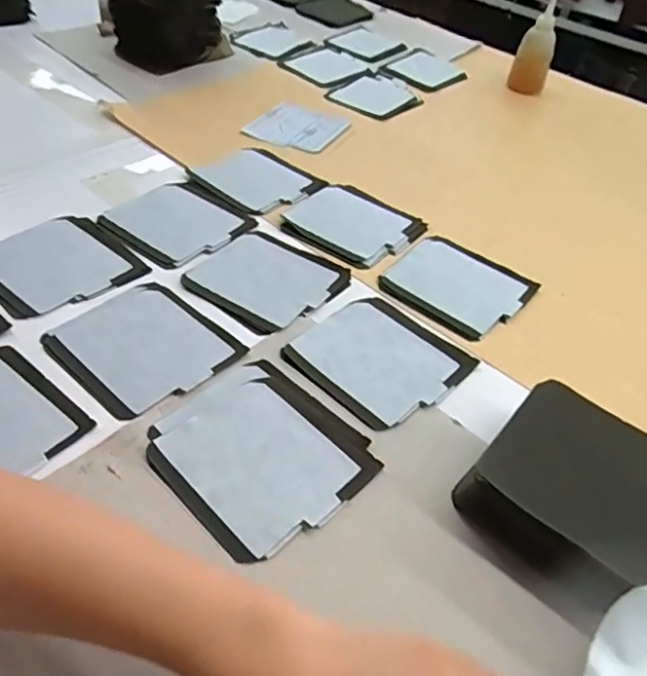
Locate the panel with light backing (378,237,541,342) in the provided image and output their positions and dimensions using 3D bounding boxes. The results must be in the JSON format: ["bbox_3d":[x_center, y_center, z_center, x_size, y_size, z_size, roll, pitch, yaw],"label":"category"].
[{"bbox_3d":[0.150,-0.062,0.624,0.143,0.006,0.131,35,53,24],"label":"panel with light backing"}]

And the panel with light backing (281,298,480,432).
[{"bbox_3d":[0.055,0.020,0.536,0.141,0.009,0.138,37,54,26],"label":"panel with light backing"}]

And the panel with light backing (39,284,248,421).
[{"bbox_3d":[-0.167,0.005,0.521,0.144,0.011,0.135,36,54,25],"label":"panel with light backing"}]

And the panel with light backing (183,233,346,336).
[{"bbox_3d":[-0.062,-0.069,0.601,0.141,0.008,0.130,30,51,21],"label":"panel with light backing"}]

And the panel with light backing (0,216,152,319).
[{"bbox_3d":[-0.284,-0.079,0.586,0.134,0.015,0.137,36,54,26],"label":"panel with light backing"}]

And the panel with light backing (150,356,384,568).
[{"bbox_3d":[-0.050,0.091,0.449,0.155,0.011,0.142,36,54,25],"label":"panel with light backing"}]

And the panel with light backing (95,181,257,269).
[{"bbox_3d":[-0.176,-0.143,0.666,0.144,0.006,0.141,34,53,24],"label":"panel with light backing"}]

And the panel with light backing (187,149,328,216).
[{"bbox_3d":[-0.092,-0.220,0.748,0.152,0.008,0.127,34,53,24],"label":"panel with light backing"}]

